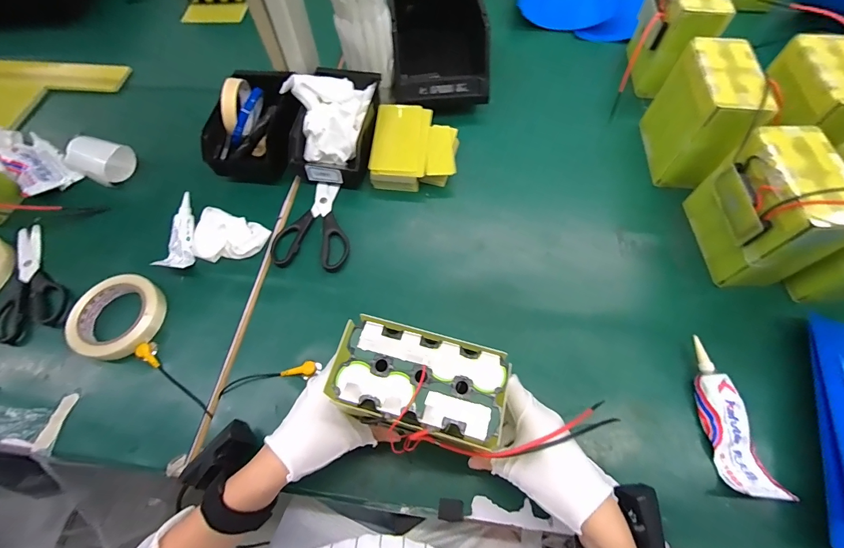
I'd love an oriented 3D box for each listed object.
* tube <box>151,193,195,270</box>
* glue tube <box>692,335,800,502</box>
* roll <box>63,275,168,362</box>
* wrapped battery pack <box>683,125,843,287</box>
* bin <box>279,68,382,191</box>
[{"bbox_3d":[-0.344,-0.062,0.537,0.035,0.022,0.126,-1,63,2],"label":"tube"},{"bbox_3d":[0.332,0.155,0.410,0.046,0.023,0.160,-7,63,-1],"label":"glue tube"},{"bbox_3d":[-0.393,0.055,0.482,0.105,0.027,0.109,-1,63,2],"label":"roll"},{"bbox_3d":[0.419,-0.074,0.459,0.088,0.141,0.140,1,64,3],"label":"wrapped battery pack"},{"bbox_3d":[-0.143,-0.234,0.576,0.135,0.089,0.180,5,64,5],"label":"bin"}]

